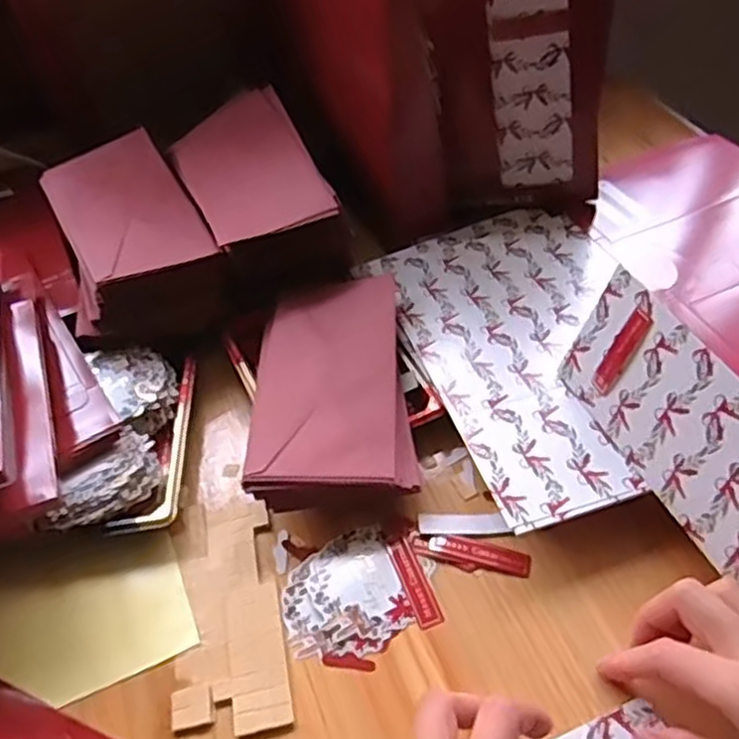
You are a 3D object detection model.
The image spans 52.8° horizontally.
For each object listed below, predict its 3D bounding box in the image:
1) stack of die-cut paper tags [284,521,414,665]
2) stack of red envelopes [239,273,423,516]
[{"bbox_3d":[-0.016,0.128,0.428,0.068,0.004,0.072,-16,44,-9],"label":"stack of die-cut paper tags"},{"bbox_3d":[-0.027,0.003,0.511,0.101,0.022,0.201,-4,48,-1],"label":"stack of red envelopes"}]

